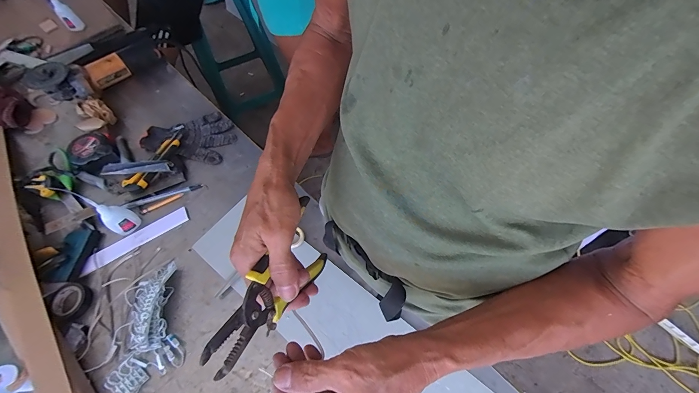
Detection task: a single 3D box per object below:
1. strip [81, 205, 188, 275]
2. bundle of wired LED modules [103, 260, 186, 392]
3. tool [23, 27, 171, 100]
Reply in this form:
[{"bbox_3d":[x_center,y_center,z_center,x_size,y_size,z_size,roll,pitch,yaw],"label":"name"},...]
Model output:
[{"bbox_3d":[-0.400,0.081,0.584,0.193,0.006,0.030,-32,76,-14],"label":"strip"},{"bbox_3d":[-0.326,0.208,0.494,0.103,0.035,0.191,-16,62,-6],"label":"bundle of wired LED modules"},{"bbox_3d":[-0.594,-0.321,0.748,0.074,0.090,0.288,36,69,19],"label":"tool"}]

